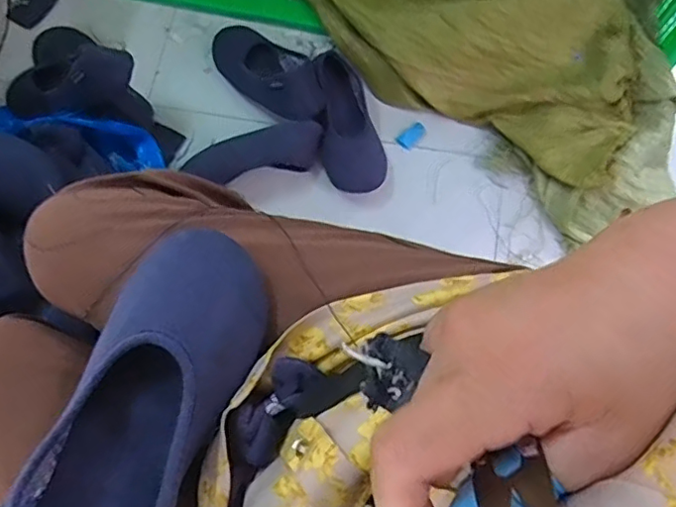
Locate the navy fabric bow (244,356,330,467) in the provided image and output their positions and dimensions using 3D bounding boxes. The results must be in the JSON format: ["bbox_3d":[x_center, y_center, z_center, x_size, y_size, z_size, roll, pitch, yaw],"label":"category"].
[{"bbox_3d":[-0.036,0.100,0.368,0.035,0.020,0.068,31,75,8],"label":"navy fabric bow"}]

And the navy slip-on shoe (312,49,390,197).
[{"bbox_3d":[0.020,-0.209,0.926,0.101,0.082,0.232,-5,73,-3],"label":"navy slip-on shoe"}]

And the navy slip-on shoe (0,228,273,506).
[{"bbox_3d":[-0.119,0.095,0.329,0.093,0.073,0.251,22,74,6],"label":"navy slip-on shoe"}]

